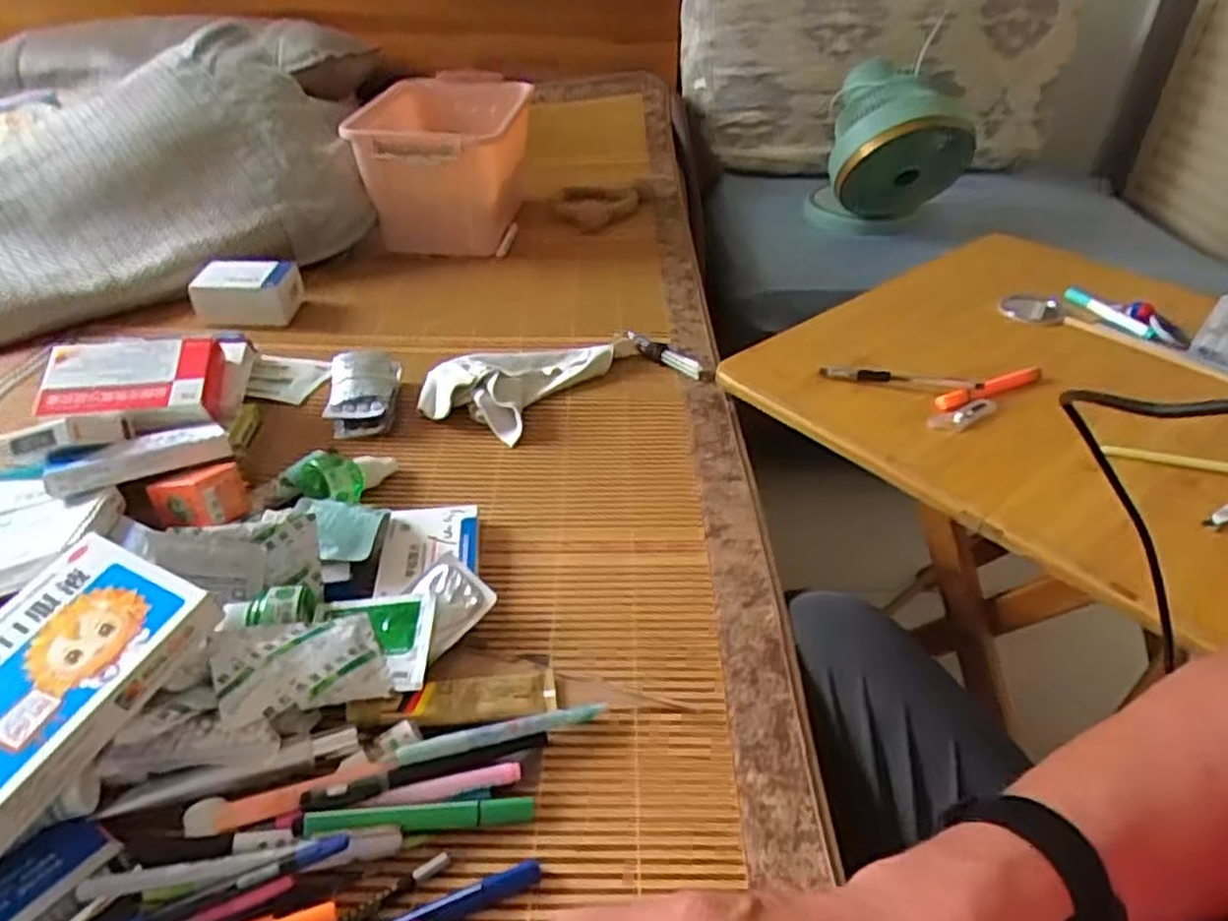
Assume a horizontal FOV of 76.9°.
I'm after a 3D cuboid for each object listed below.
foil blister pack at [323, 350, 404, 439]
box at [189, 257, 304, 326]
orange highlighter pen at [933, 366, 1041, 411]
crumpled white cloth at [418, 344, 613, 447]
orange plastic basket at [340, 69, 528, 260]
[{"bbox_3d":[-0.247,-0.071,0.762,0.066,0.034,0.114,-7,38,-10],"label":"foil blister pack"},{"bbox_3d":[-0.441,-0.210,0.944,0.113,0.057,0.080,0,37,-1],"label":"box"},{"bbox_3d":[0.360,-0.071,0.738,0.138,0.013,0.020,-18,41,-22],"label":"orange highlighter pen"},{"bbox_3d":[-0.098,-0.094,0.800,0.116,0.034,0.196,22,42,26],"label":"crumpled white cloth"},{"bbox_3d":[-0.252,-0.452,1.187,0.215,0.201,0.384,-1,37,-2],"label":"orange plastic basket"}]

